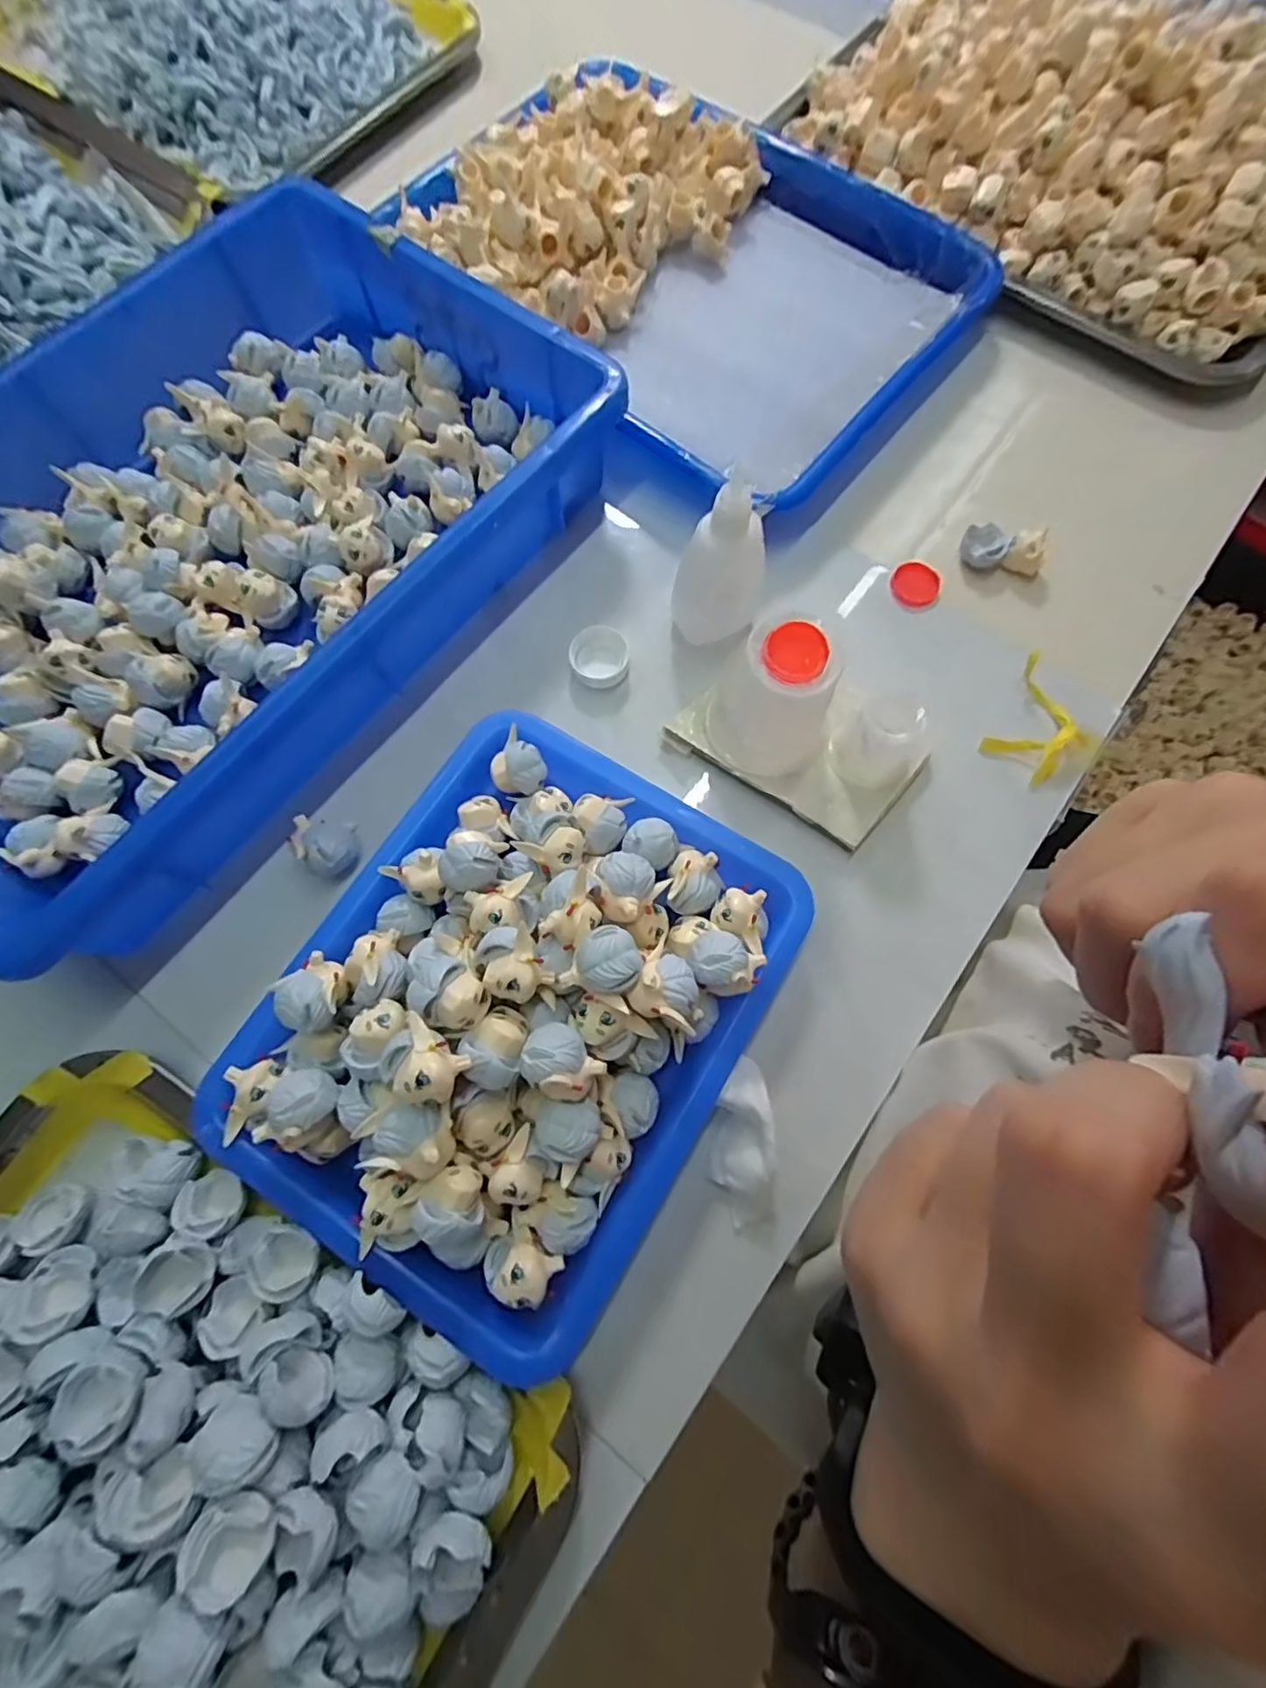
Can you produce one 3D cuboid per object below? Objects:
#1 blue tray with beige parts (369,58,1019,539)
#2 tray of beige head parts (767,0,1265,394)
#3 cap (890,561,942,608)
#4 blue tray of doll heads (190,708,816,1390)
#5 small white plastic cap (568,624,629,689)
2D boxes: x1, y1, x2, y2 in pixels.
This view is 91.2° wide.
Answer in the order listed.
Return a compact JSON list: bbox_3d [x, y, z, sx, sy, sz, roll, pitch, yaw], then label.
[{"bbox_3d":[0.029,-0.347,0.368,0.319,0.046,0.253,38,78,10],"label":"blue tray with beige parts"},{"bbox_3d":[0.282,-0.449,0.387,0.349,0.072,0.219,41,79,11],"label":"tray of beige head parts"},{"bbox_3d":[0.153,-0.141,0.334,0.025,0.004,0.028,35,78,9],"label":"cap"},{"bbox_3d":[-0.046,0.064,0.248,0.174,0.062,0.216,31,77,8],"label":"blue tray of doll heads"},{"bbox_3d":[-0.017,-0.096,0.321,0.029,0.014,0.030,0,74,0],"label":"small white plastic cap"}]

